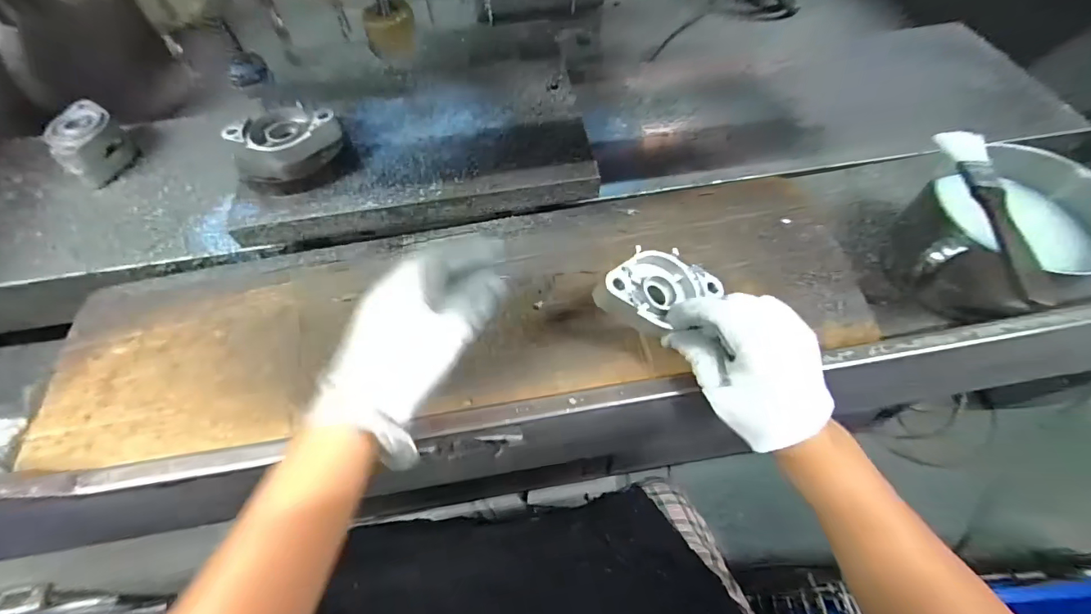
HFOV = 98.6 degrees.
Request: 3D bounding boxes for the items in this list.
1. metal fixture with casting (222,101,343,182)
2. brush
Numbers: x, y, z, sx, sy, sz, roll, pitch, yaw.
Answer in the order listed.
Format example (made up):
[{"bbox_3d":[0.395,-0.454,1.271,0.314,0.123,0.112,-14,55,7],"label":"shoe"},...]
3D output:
[{"bbox_3d":[-0.249,-0.160,0.458,0.098,0.044,0.072,-17,59,-9],"label":"metal fixture with casting"},{"bbox_3d":[0.340,-0.082,0.358,0.021,0.025,0.178,6,58,6],"label":"brush"}]

